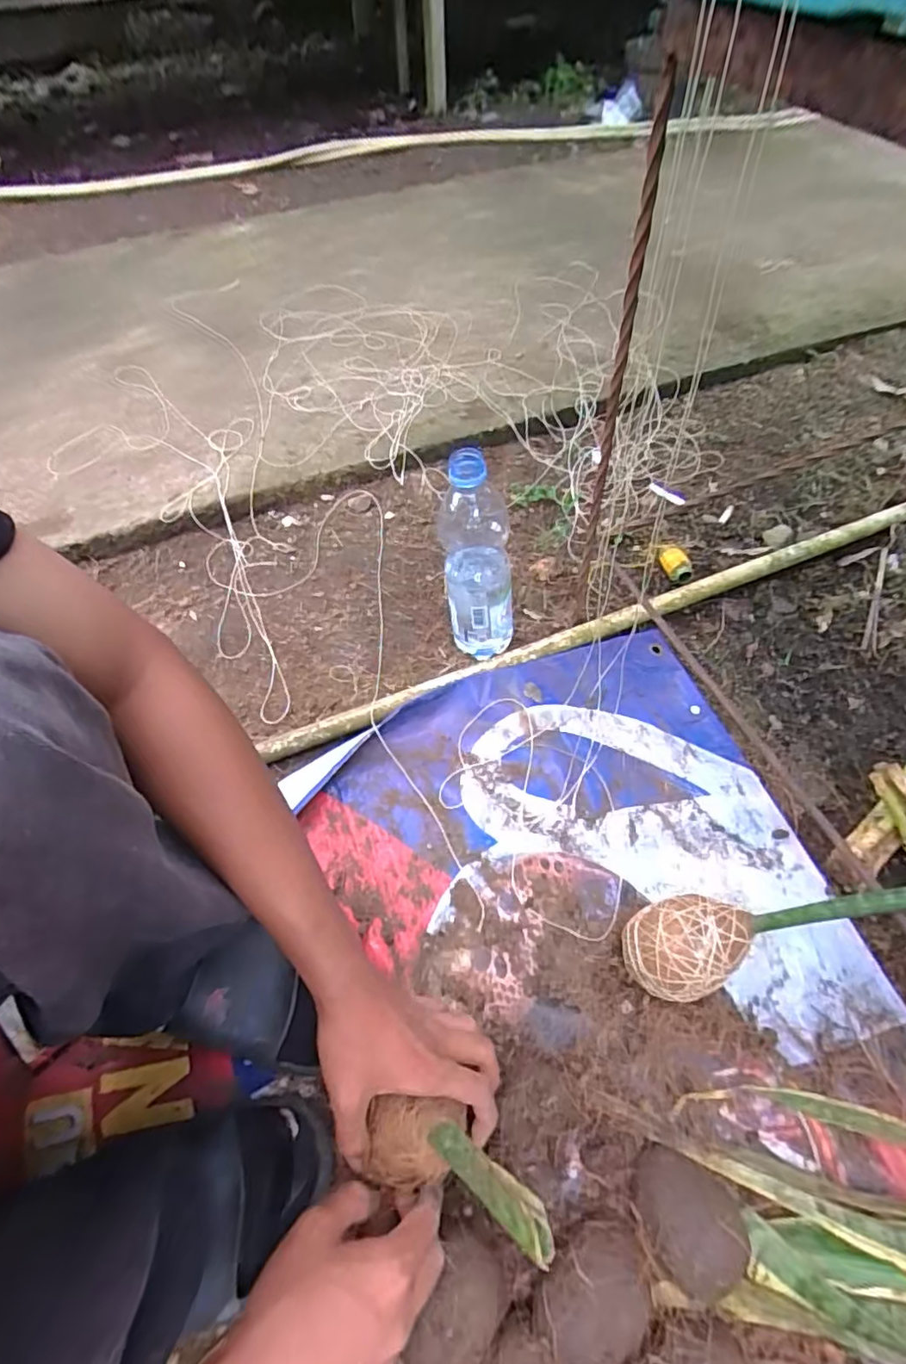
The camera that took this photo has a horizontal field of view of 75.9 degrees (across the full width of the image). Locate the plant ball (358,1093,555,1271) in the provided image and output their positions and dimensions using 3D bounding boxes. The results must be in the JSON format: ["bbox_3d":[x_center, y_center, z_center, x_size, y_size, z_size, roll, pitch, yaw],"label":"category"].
[{"bbox_3d":[-0.004,0.270,0.321,0.048,0.154,0.048,11,63,-23],"label":"plant ball"}]

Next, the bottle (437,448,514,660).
[{"bbox_3d":[0.026,-0.113,0.588,0.069,0.238,0.072,-2,58,1],"label":"bottle"}]

